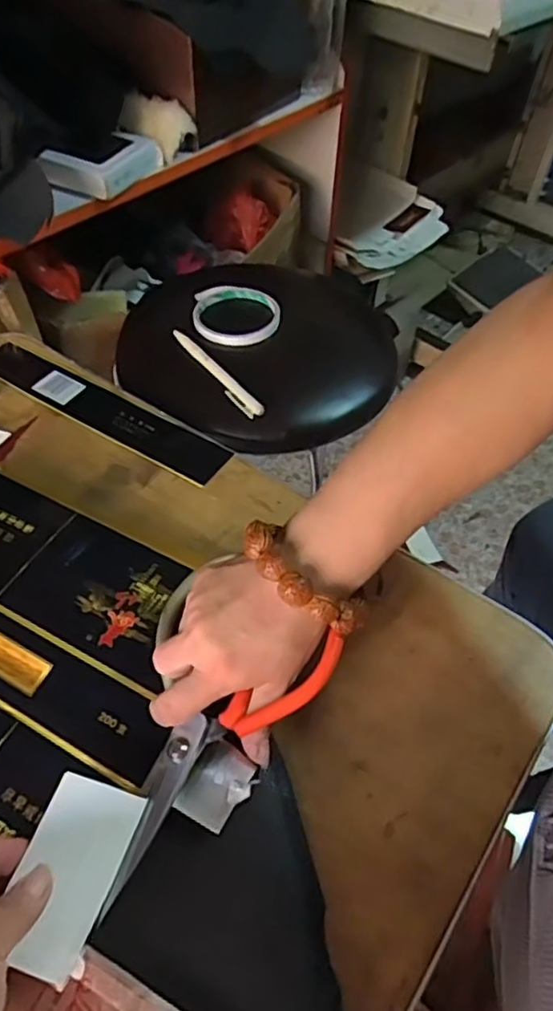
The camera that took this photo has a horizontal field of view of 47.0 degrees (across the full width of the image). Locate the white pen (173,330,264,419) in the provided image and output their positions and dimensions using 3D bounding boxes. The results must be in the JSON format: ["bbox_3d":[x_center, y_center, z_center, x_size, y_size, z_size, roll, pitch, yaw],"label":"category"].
[{"bbox_3d":[-0.056,-0.124,0.587,0.012,0.012,0.129,-30,56,-23],"label":"white pen"}]

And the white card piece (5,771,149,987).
[{"bbox_3d":[-0.104,0.182,0.317,0.045,0.004,0.086,28,71,-12],"label":"white card piece"}]

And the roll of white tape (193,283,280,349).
[{"bbox_3d":[-0.040,-0.189,0.635,0.085,0.013,0.087,0,50,0],"label":"roll of white tape"}]

